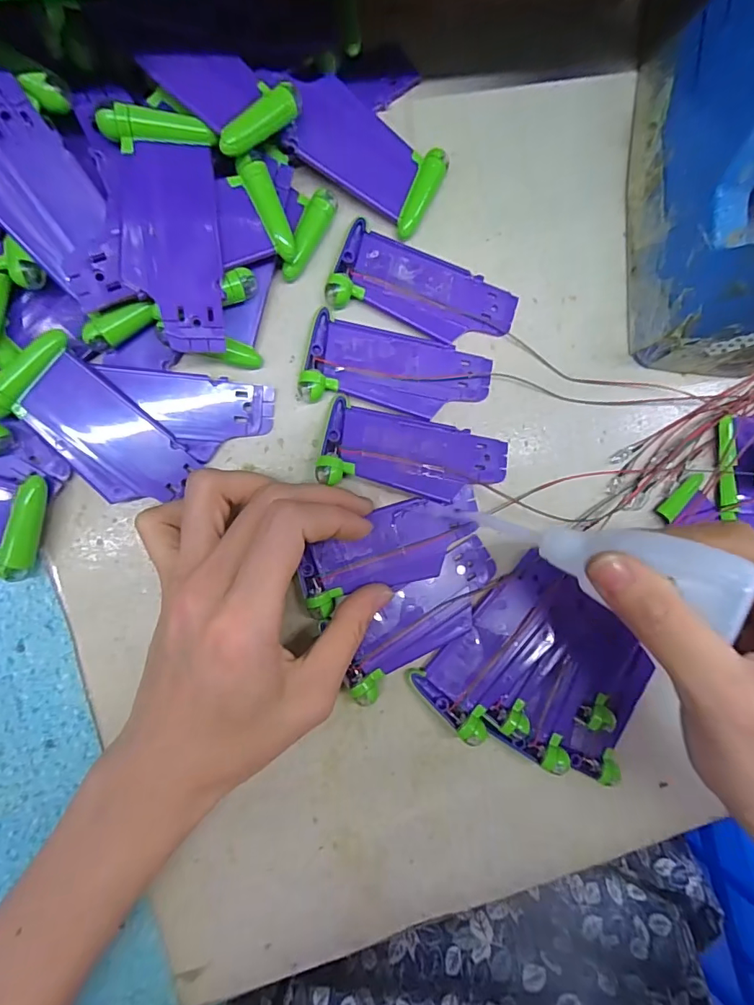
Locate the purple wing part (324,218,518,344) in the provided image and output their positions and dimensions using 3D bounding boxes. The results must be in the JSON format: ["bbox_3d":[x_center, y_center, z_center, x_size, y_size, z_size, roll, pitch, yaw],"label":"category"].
[{"bbox_3d":[0.024,-0.100,0.231,0.088,0.008,0.040,20,87,-7],"label":"purple wing part"}]

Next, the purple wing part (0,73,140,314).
[{"bbox_3d":[-0.125,-0.113,0.180,0.035,0.018,0.077,-35,94,-7],"label":"purple wing part"}]

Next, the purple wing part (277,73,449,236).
[{"bbox_3d":[-0.005,-0.160,0.222,0.068,0.016,0.038,27,86,-7],"label":"purple wing part"}]

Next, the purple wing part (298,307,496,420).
[{"bbox_3d":[0.011,-0.062,0.229,0.089,0.007,0.041,12,88,-8],"label":"purple wing part"}]

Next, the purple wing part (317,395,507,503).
[{"bbox_3d":[0.019,-0.022,0.228,0.089,0.012,0.037,12,88,-8],"label":"purple wing part"}]

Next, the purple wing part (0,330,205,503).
[{"bbox_3d":[-0.118,-0.030,0.201,0.078,0.006,0.039,40,84,-17],"label":"purple wing part"}]

